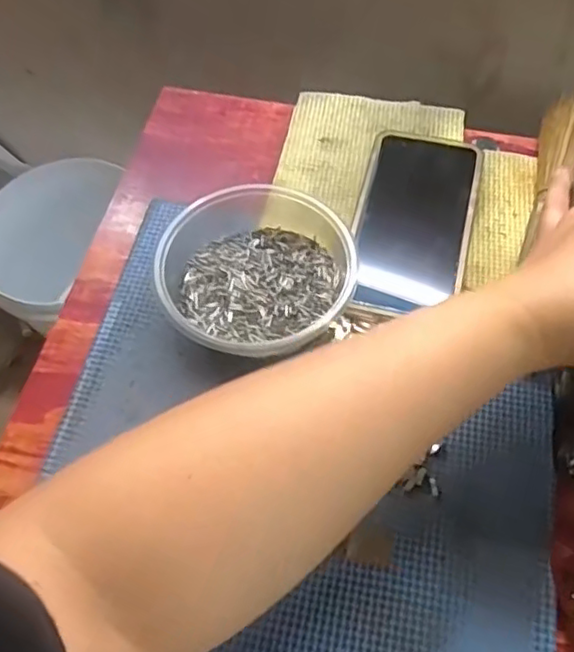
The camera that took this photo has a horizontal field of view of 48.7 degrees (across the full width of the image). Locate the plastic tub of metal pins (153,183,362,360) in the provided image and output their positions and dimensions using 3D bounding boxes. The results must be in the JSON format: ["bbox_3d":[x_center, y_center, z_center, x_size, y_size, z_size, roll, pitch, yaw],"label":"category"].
[{"bbox_3d":[-0.023,-0.034,0.391,0.114,0.053,0.132,-23,63,-12],"label":"plastic tub of metal pins"}]

